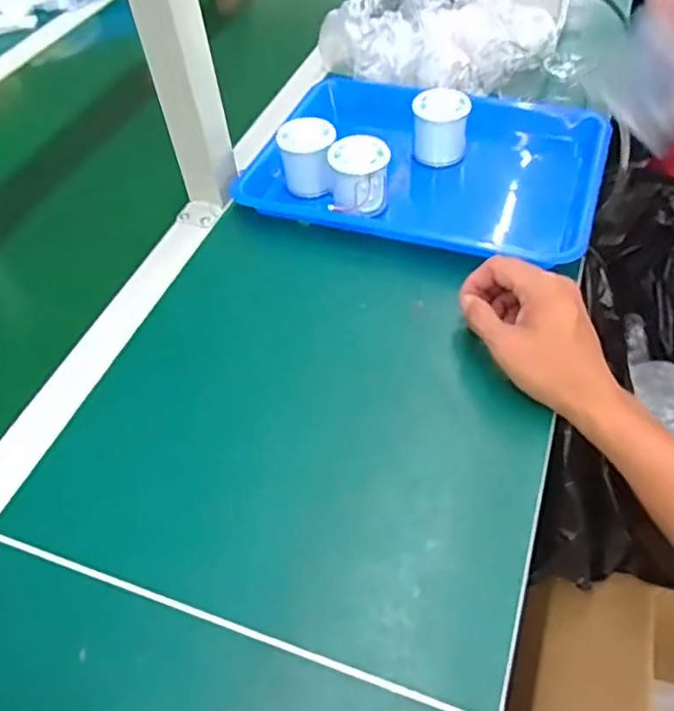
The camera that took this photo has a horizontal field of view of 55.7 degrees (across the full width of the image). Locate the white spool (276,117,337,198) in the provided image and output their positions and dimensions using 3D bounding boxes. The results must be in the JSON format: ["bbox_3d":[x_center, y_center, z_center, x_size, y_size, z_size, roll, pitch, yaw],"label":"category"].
[{"bbox_3d":[-0.029,-0.191,0.621,0.057,0.055,0.054,-4,50,2],"label":"white spool"}]

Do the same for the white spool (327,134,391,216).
[{"bbox_3d":[0.021,-0.168,0.601,0.057,0.055,0.060,-3,50,3],"label":"white spool"}]

